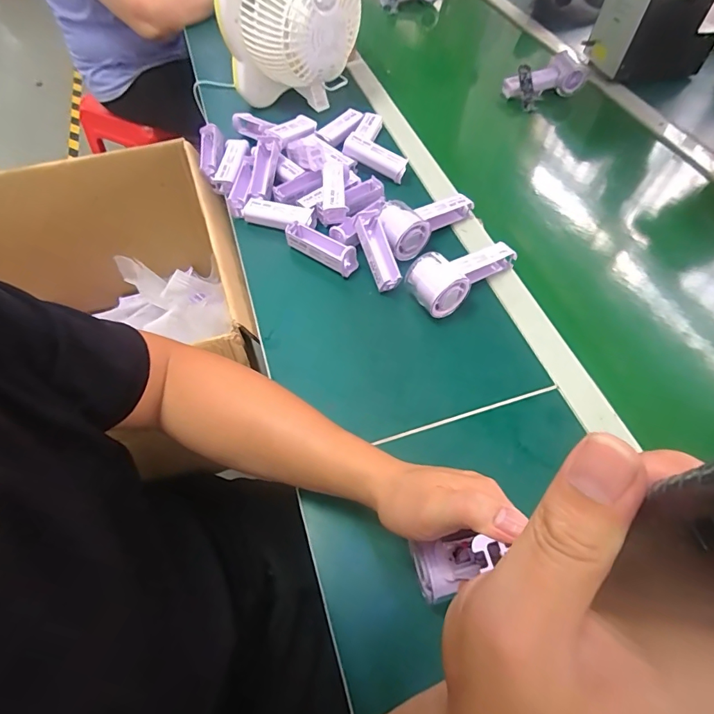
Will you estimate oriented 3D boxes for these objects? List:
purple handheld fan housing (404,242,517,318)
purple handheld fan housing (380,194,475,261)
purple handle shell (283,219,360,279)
[{"bbox_3d":[0.139,-0.106,0.542,0.141,0.056,0.066,-25,61,-16],"label":"purple handheld fan housing"},{"bbox_3d":[0.095,-0.194,0.596,0.153,0.047,0.071,-29,62,-18],"label":"purple handheld fan housing"},{"bbox_3d":[-0.049,-0.148,0.576,0.108,0.029,0.029,31,62,18],"label":"purple handle shell"}]

